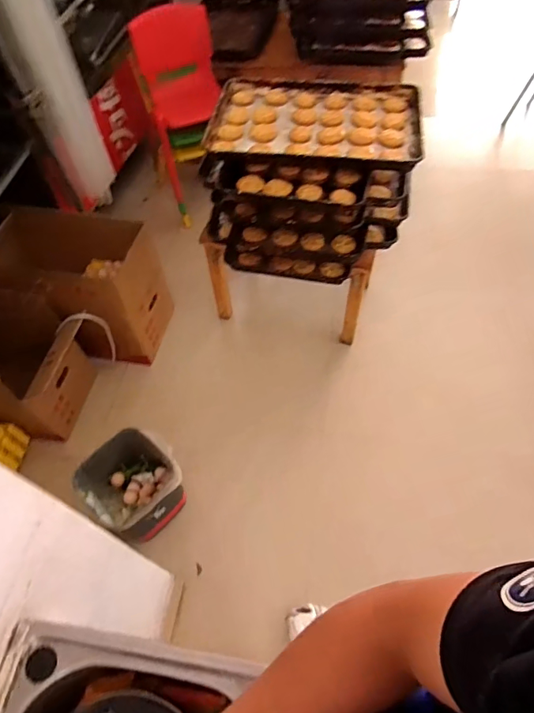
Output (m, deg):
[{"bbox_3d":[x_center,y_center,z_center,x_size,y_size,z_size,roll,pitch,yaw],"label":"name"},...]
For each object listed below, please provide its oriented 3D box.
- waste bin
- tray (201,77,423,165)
[{"bbox_3d":[-0.387,0.377,1.353,0.235,0.279,0.261,36,66,22],"label":"waste bin"},{"bbox_3d":[0.144,-0.690,1.329,0.578,0.061,0.360,6,59,6],"label":"tray"}]

